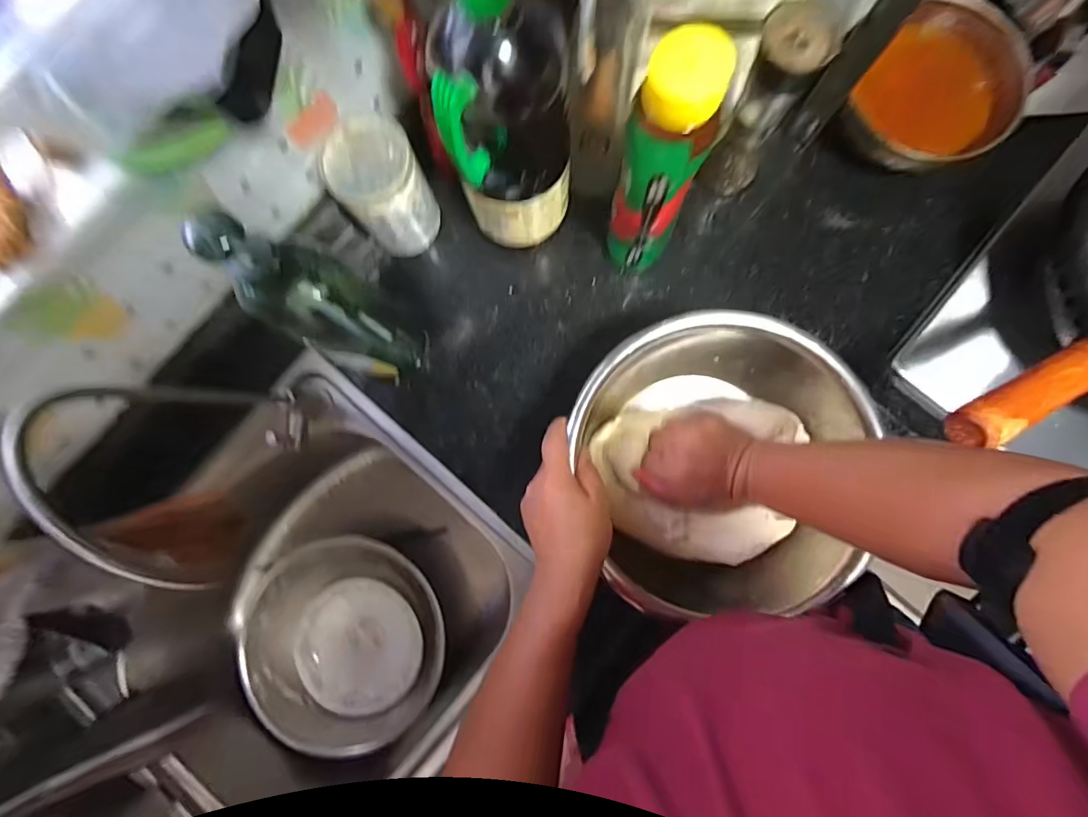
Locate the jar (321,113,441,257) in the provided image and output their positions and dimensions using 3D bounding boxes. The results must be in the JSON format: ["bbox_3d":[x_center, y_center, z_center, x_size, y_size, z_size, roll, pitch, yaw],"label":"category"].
[{"bbox_3d":[-0.161,-0.220,0.505,0.081,0.125,0.075,0,84,2],"label":"jar"}]

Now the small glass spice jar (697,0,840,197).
[{"bbox_3d":[0.202,-0.276,0.469,0.054,0.184,0.054,0,84,2],"label":"small glass spice jar"}]

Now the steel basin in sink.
[{"bbox_3d":[-0.267,0.311,0.682,0.265,0.090,0.249,0,84,2],"label":"steel basin in sink"}]

